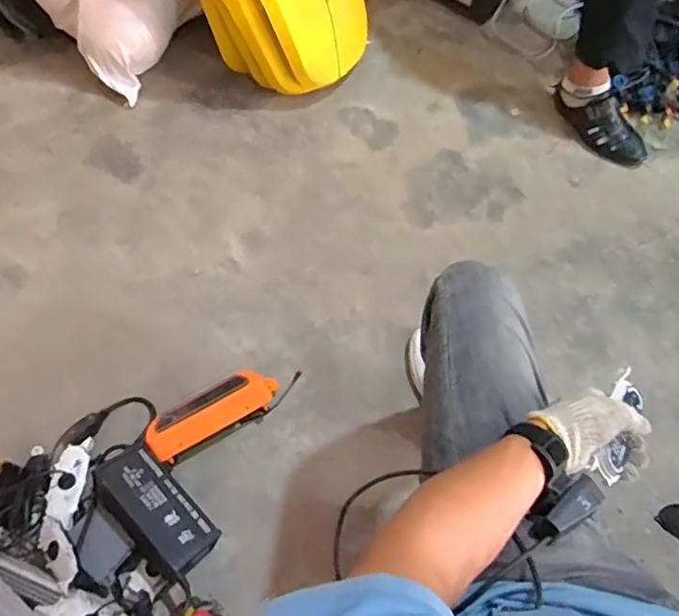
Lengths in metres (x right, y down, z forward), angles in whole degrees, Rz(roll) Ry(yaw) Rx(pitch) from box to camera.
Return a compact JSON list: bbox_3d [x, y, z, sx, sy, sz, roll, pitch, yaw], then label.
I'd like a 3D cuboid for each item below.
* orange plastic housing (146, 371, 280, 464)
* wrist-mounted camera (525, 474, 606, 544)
[{"bbox_3d":[-0.231,0.192,1.072,0.243,0.069,0.078,-30,68,-14],"label":"orange plastic housing"},{"bbox_3d":[0.207,0.185,0.527,0.075,0.024,0.026,-27,63,-26],"label":"wrist-mounted camera"}]

